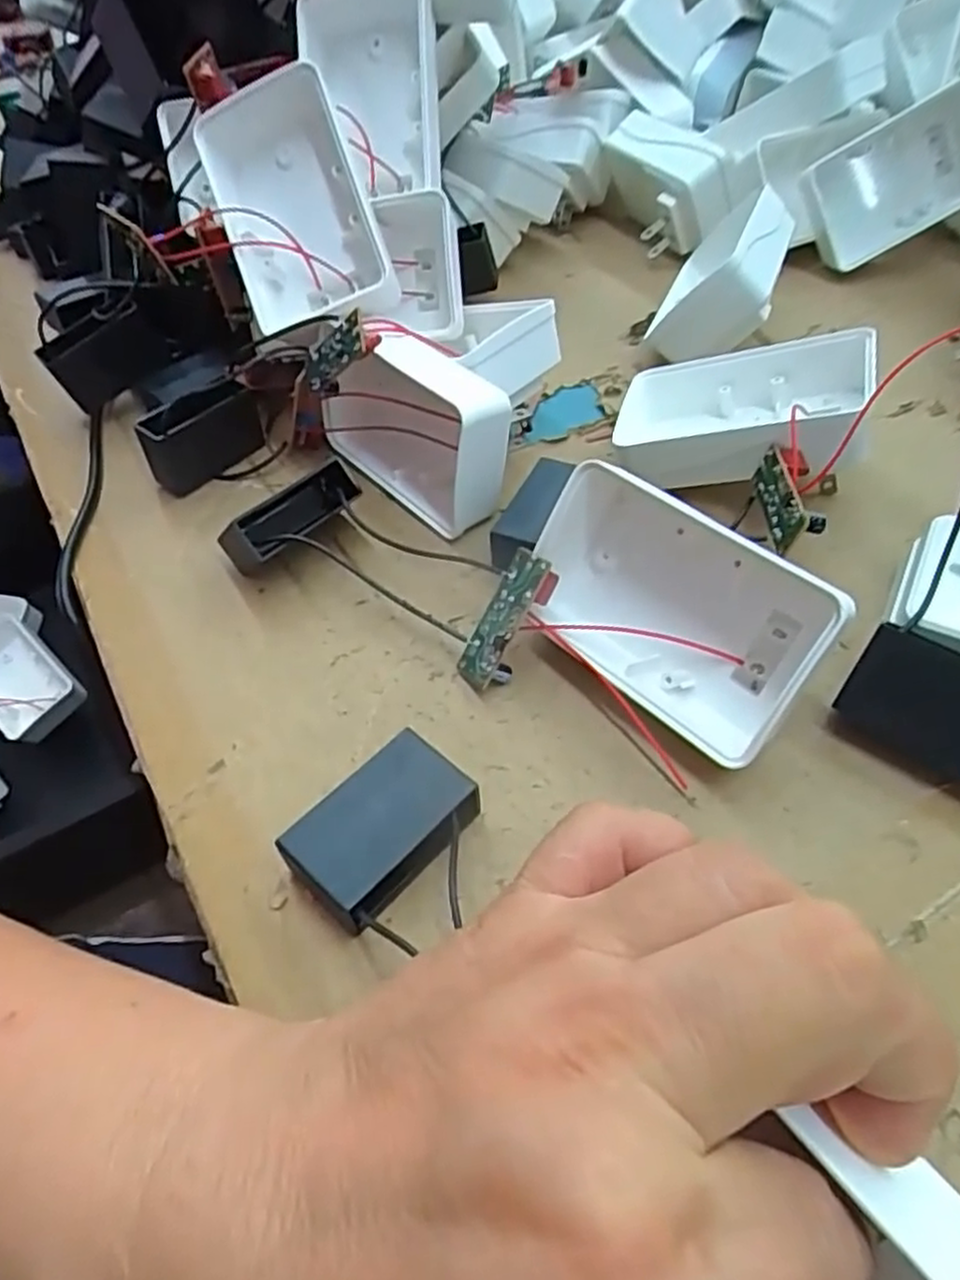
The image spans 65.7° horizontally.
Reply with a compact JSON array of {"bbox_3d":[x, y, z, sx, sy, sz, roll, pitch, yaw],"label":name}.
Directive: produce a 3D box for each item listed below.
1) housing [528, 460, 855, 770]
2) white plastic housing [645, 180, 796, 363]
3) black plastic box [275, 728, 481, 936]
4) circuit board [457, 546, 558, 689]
[{"bbox_3d":[0.058,-0.010,0.227,0.088,0.025,0.058,34,104,23],"label":"housing"},{"bbox_3d":[0.115,-0.169,0.349,0.034,0.054,0.085,41,55,-17],"label":"white plastic housing"},{"bbox_3d":[-0.025,0.052,0.201,0.031,0.019,0.047,35,61,28],"label":"black plastic box"},{"bbox_3d":[0.009,-0.006,0.239,0.017,0.010,0.044,31,96,26],"label":"circuit board"}]

